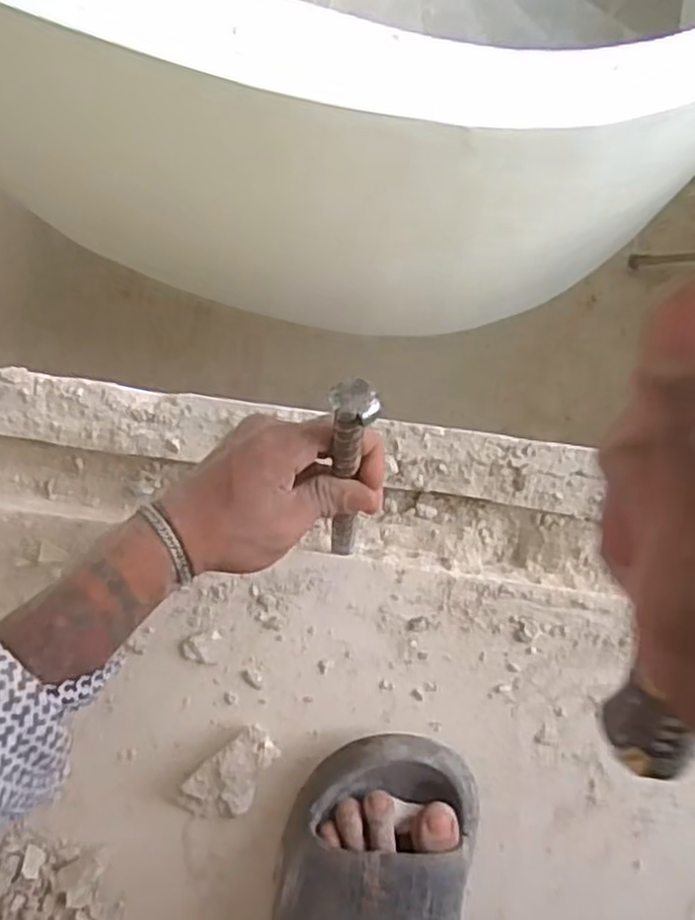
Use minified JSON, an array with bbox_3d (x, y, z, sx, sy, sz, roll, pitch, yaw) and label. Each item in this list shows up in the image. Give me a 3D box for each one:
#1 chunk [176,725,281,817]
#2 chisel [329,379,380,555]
[{"bbox_3d":[-0.077,0.212,0.486,0.041,0.021,0.074,44,89,3],"label":"chunk"},{"bbox_3d":[-0.002,0.019,0.465,0.025,0.214,0.034,10,64,1],"label":"chisel"}]

